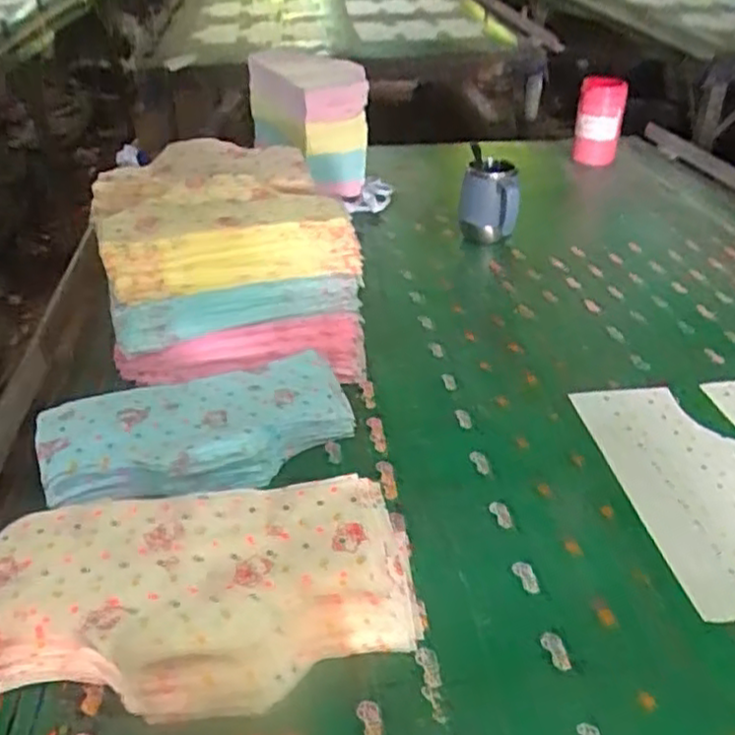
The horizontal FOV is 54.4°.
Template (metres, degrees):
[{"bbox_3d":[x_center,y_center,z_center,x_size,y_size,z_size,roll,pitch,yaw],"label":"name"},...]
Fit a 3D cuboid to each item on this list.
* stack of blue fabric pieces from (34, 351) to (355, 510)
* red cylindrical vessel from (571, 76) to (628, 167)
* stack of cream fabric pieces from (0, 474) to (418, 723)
[{"bbox_3d":[-0.176,0.072,0.753,0.316,0.061,0.180,-12,34,-19],"label":"stack of blue fabric pieces"},{"bbox_3d":[0.524,-0.546,1.627,0.097,0.206,0.083,9,33,15],"label":"red cylindrical vessel"},{"bbox_3d":[-0.127,0.182,0.561,0.320,0.076,0.167,-3,32,-5],"label":"stack of cream fabric pieces"}]

